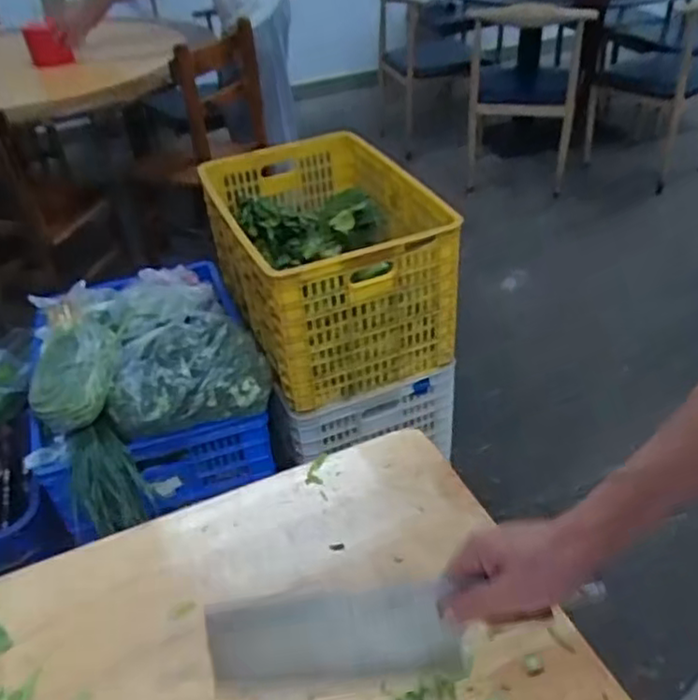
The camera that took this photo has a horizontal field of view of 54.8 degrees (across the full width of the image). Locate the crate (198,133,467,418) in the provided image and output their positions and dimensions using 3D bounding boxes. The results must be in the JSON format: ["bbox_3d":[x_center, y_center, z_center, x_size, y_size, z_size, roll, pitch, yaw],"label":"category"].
[{"bbox_3d":[-0.043,-0.221,1.570,0.439,0.373,0.595,-18,41,-16],"label":"crate"}]

